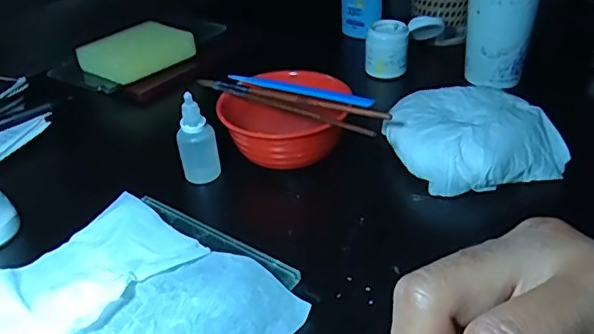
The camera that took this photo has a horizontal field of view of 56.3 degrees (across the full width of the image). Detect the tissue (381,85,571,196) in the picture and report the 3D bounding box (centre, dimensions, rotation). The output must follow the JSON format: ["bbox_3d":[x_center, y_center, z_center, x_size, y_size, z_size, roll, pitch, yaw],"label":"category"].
[{"bbox_3d":[0.139,-0.029,0.458,0.117,0.038,0.117,-13,36,-14],"label":"tissue"}]

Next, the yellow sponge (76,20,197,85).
[{"bbox_3d":[-0.176,-0.127,0.618,0.121,0.043,0.061,-17,40,-24],"label":"yellow sponge"}]

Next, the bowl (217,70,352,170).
[{"bbox_3d":[-0.013,-0.039,0.472,0.109,0.055,0.089,7,37,7],"label":"bowl"}]

